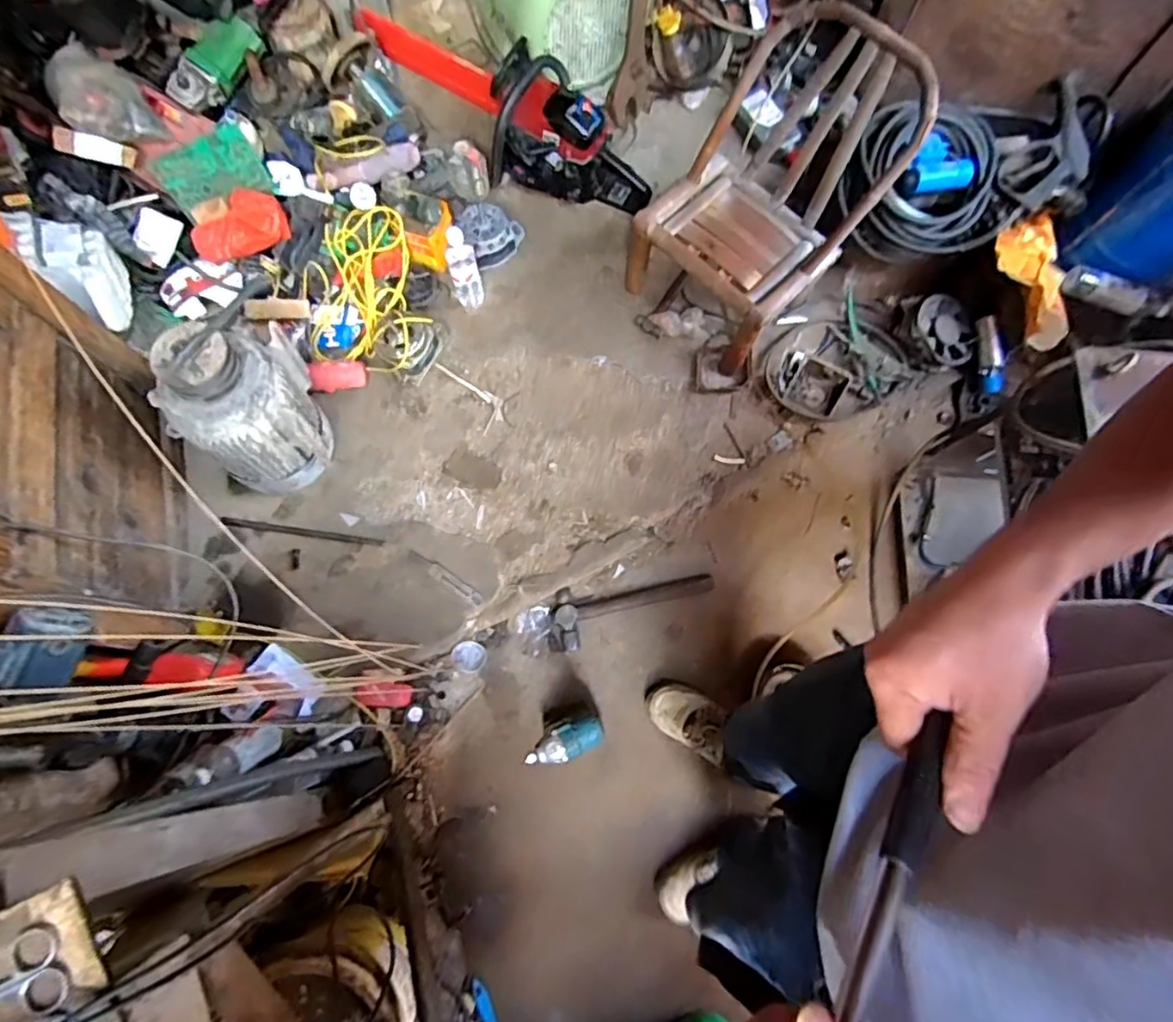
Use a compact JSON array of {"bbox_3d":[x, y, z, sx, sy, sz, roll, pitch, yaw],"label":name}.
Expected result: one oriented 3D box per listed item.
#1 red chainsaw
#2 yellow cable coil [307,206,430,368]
[{"bbox_3d":[-0.145,-0.842,1.304,0.624,0.235,0.169,31,76,-5],"label":"red chainsaw"},{"bbox_3d":[-0.457,-0.451,1.289,0.222,0.167,0.278,-14,74,-4],"label":"yellow cable coil"}]

